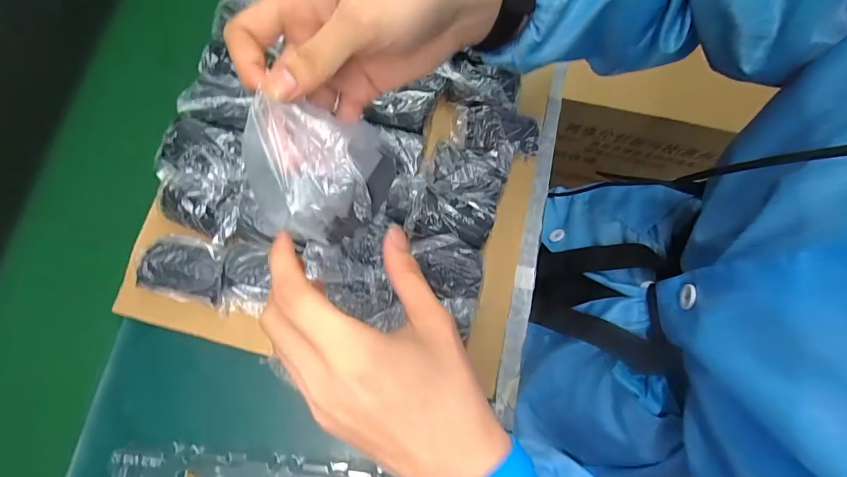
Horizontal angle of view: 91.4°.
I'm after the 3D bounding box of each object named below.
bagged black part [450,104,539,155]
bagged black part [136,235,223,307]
[{"bbox_3d":[0.070,-0.107,0.402,0.083,0.011,0.046,4,77,0],"label":"bagged black part"},{"bbox_3d":[-0.206,0.026,0.362,0.068,0.023,0.051,15,77,3],"label":"bagged black part"}]

